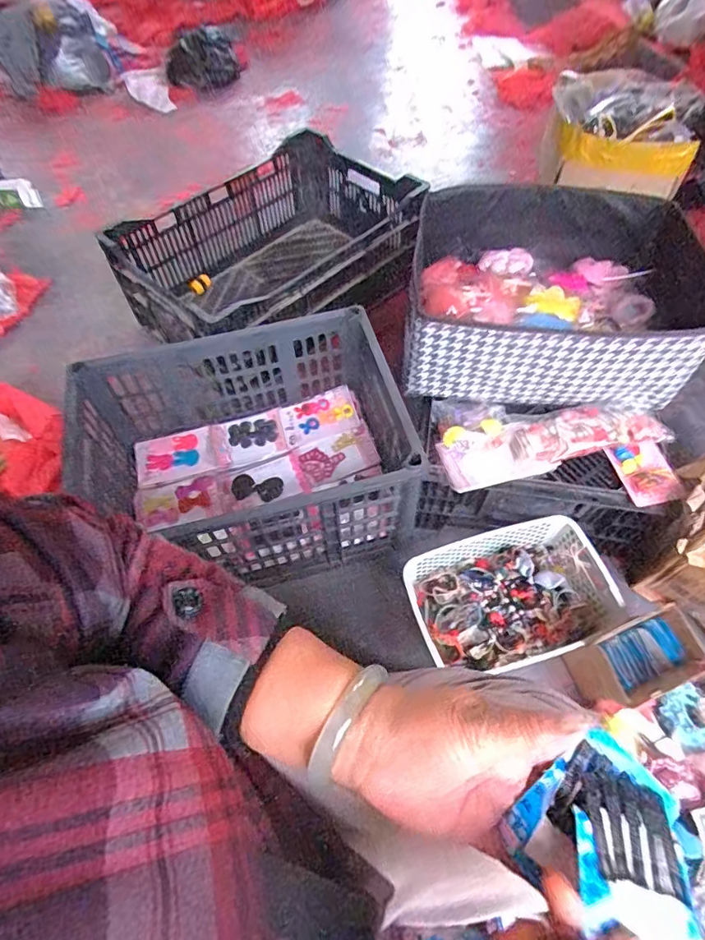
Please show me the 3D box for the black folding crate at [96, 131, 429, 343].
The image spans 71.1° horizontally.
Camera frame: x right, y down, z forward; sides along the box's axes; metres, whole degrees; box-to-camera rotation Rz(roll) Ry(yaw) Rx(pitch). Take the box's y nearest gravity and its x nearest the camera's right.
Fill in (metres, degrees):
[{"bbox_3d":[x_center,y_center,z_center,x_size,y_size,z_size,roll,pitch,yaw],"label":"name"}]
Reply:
[{"bbox_3d":[-0.165,-0.508,1.138,0.434,0.228,0.647,40,68,22],"label":"black folding crate"}]

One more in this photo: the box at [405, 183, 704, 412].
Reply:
[{"bbox_3d":[0.303,-0.280,0.793,0.405,0.160,0.351,5,59,5],"label":"box"}]

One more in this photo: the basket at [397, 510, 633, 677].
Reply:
[{"bbox_3d":[0.247,0.195,0.767,0.298,0.073,0.194,-15,60,-7],"label":"basket"}]

